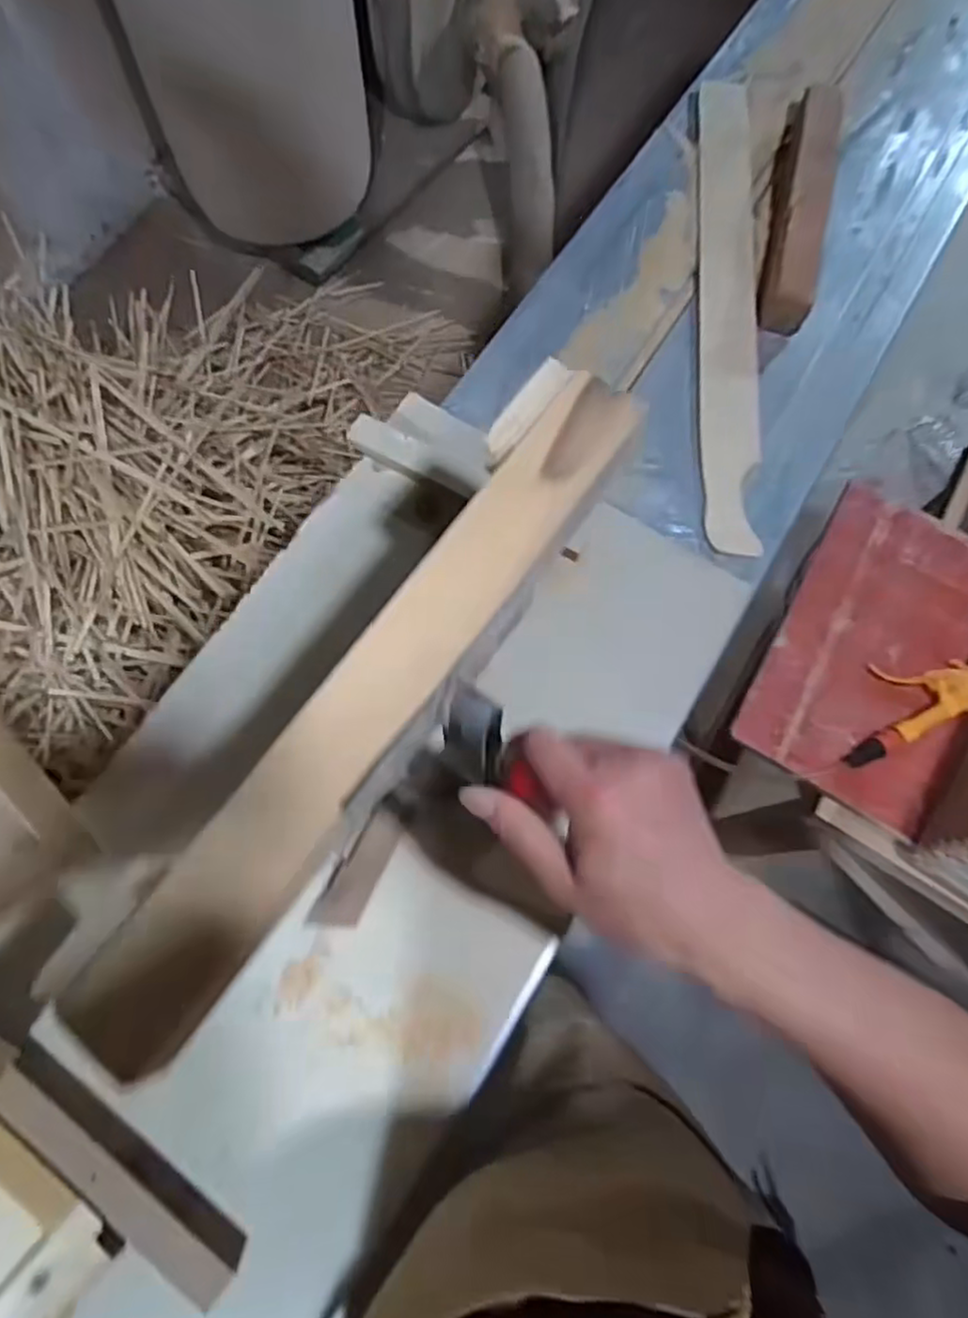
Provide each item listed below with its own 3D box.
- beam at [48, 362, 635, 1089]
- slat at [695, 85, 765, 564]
[{"bbox_3d":[-0.048,0.011,0.364,0.057,0.031,0.416,34,74,9],"label":"beam"},{"bbox_3d":[0.290,-0.452,0.827,0.071,0.019,0.732,8,67,0],"label":"slat"}]

